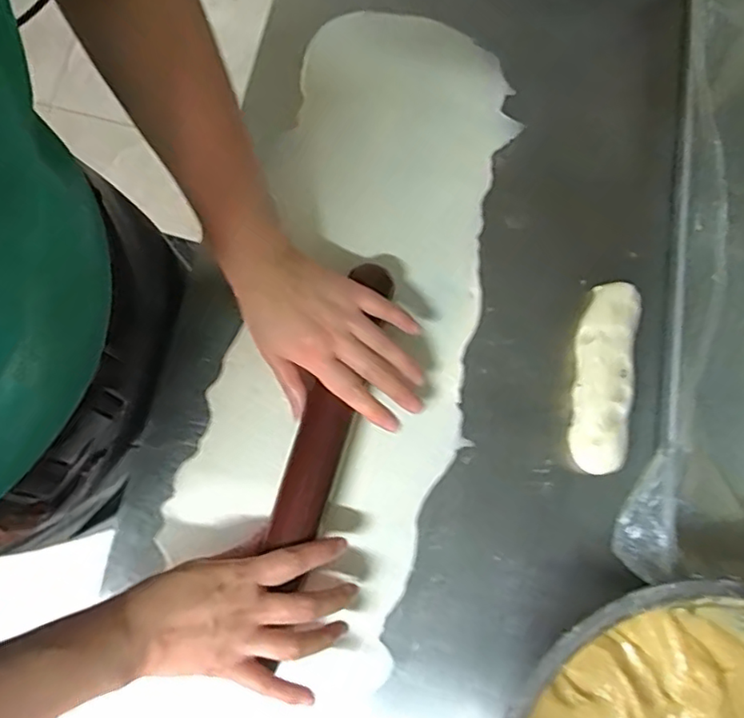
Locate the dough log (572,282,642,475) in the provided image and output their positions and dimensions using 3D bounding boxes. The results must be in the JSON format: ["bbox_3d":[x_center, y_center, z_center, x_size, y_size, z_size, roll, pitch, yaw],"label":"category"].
[{"bbox_3d":[0.194,0.014,0.489,0.045,0.026,0.157,7,80,-3],"label":"dough log"}]

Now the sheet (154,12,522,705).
[{"bbox_3d":[-0.013,-0.037,0.498,0.203,0.014,0.562,15,79,-2],"label":"sheet"}]

